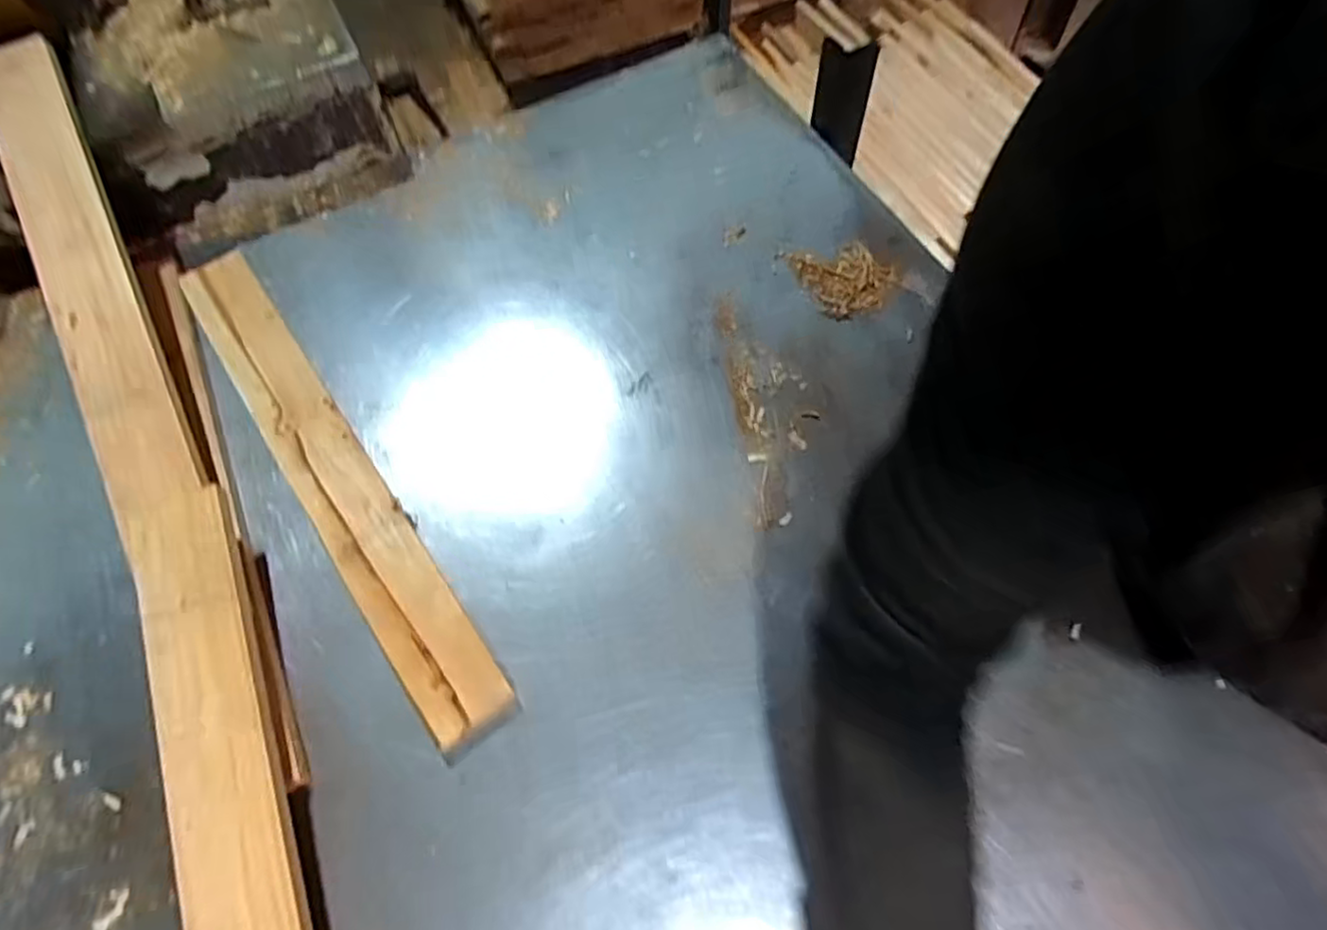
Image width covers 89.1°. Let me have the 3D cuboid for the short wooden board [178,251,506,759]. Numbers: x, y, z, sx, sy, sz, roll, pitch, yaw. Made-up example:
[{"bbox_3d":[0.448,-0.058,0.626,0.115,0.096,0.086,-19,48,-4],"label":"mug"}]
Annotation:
[{"bbox_3d":[-0.268,-0.001,0.529,0.062,0.019,0.478,-34,67,-15],"label":"short wooden board"}]

